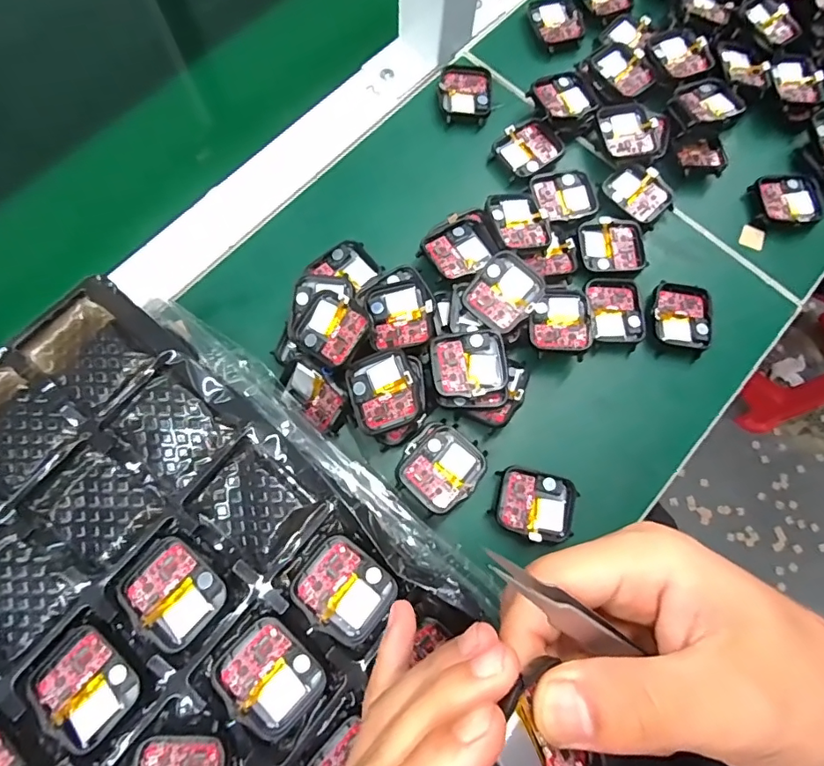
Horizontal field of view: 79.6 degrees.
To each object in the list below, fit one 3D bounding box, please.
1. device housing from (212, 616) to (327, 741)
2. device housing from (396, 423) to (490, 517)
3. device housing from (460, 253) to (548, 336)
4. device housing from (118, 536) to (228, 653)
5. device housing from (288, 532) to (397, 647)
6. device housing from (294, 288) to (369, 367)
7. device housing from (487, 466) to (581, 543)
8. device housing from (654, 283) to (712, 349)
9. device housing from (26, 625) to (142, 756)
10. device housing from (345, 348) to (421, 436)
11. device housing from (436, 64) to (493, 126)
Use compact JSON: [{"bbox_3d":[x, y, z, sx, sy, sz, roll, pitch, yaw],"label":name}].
[{"bbox_3d":[-0.062,0.128,0.217,0.042,0.009,0.037,43,78,9],"label":"device housing"},{"bbox_3d":[0.016,0.047,0.280,0.042,0.013,0.044,42,78,9],"label":"device housing"},{"bbox_3d":[0.054,-0.053,0.291,0.037,0.008,0.041,42,92,6],"label":"device housing"},{"bbox_3d":[-0.107,0.093,0.223,0.043,0.005,0.036,38,77,8],"label":"device housing"},{"bbox_3d":[-0.031,0.096,0.229,0.043,0.010,0.036,39,77,8],"label":"device housing"},{"bbox_3d":[-0.046,-0.032,0.281,0.042,0.006,0.037,40,93,22],"label":"device housing"},{"bbox_3d":[0.070,0.069,0.281,0.046,0.007,0.038,11,75,1],"label":"device housing"},{"bbox_3d":[0.171,-0.043,0.313,0.036,0.008,0.041,9,75,1],"label":"device housing"},{"bbox_3d":[-0.140,0.129,0.212,0.043,0.004,0.035,40,77,9],"label":"device housing"},{"bbox_3d":[-0.016,0.004,0.270,0.037,0.008,0.042,-20,77,16],"label":"device housing"},{"bbox_3d":[0.038,-0.207,0.354,0.038,0.008,0.045,5,75,0],"label":"device housing"}]

